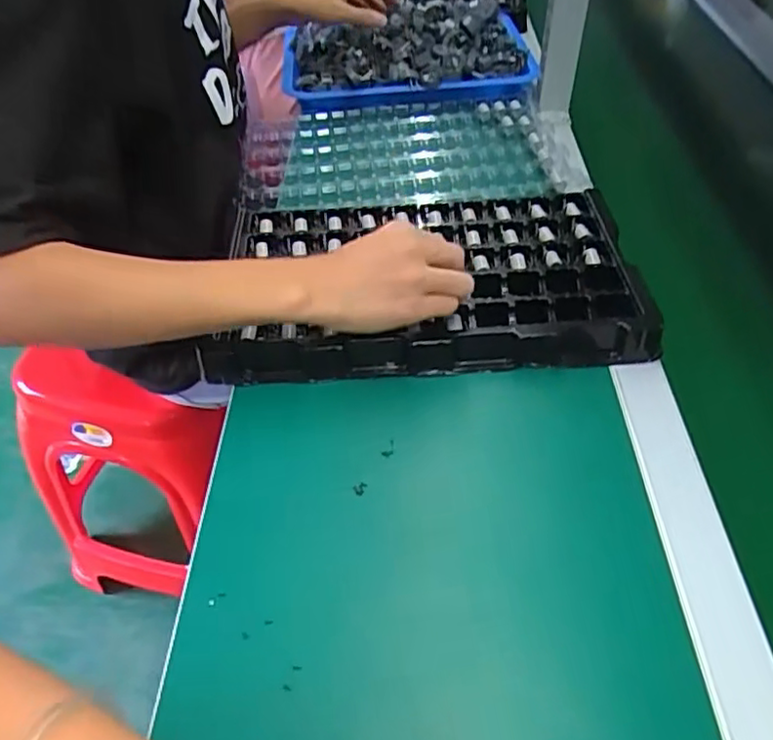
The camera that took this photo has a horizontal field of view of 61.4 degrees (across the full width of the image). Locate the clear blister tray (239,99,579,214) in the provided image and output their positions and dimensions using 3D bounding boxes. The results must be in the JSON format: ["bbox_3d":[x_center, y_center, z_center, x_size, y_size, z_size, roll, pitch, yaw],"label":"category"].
[{"bbox_3d":[0.010,-0.242,0.733,0.340,0.027,0.204,-1,49,-2],"label":"clear blister tray"}]

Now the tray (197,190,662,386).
[{"bbox_3d":[0.031,-0.085,0.576,0.355,0.037,0.211,-5,49,2],"label":"tray"}]

